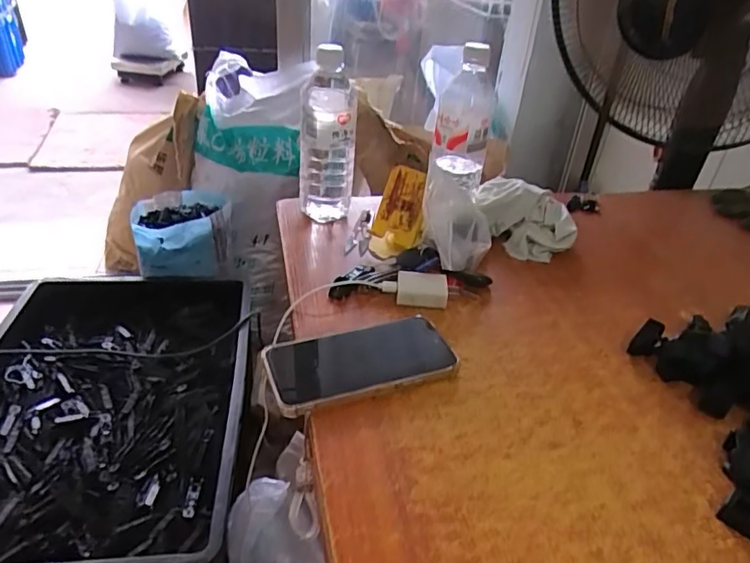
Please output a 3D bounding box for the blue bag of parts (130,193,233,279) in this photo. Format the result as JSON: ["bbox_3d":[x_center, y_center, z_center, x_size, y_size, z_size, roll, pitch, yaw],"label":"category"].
[{"bbox_3d":[-0.401,-0.105,1.153,0.189,0.107,0.179,-6,34,-17],"label":"blue bag of parts"}]

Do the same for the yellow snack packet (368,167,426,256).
[{"bbox_3d":[0.029,-0.081,0.656,0.056,0.107,0.029,19,12,22],"label":"yellow snack packet"}]

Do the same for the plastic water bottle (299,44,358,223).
[{"bbox_3d":[-0.059,-0.172,0.687,0.069,0.211,0.056,-3,34,-10],"label":"plastic water bottle"}]

